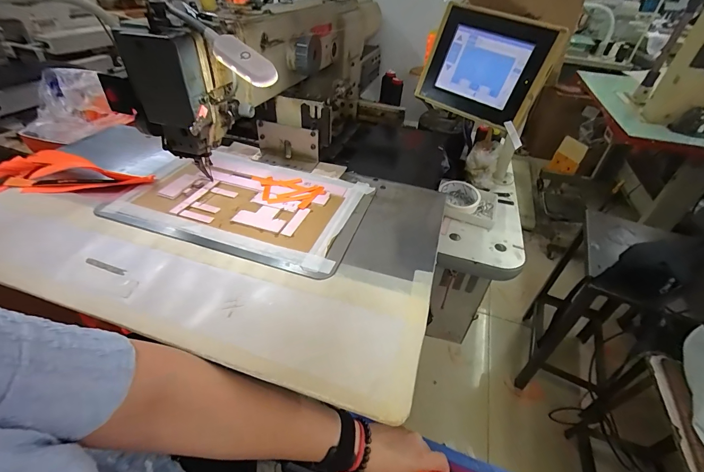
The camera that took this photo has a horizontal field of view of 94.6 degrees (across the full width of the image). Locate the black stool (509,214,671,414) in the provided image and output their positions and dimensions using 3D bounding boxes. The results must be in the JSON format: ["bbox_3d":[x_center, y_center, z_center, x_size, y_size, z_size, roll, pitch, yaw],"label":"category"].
[{"bbox_3d":[0.772,0.245,1.048,0.253,0.523,0.419,22,43,21],"label":"black stool"}]

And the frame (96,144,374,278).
[{"bbox_3d":[-0.159,-0.064,0.533,0.359,0.007,0.244,14,41,10],"label":"frame"}]

